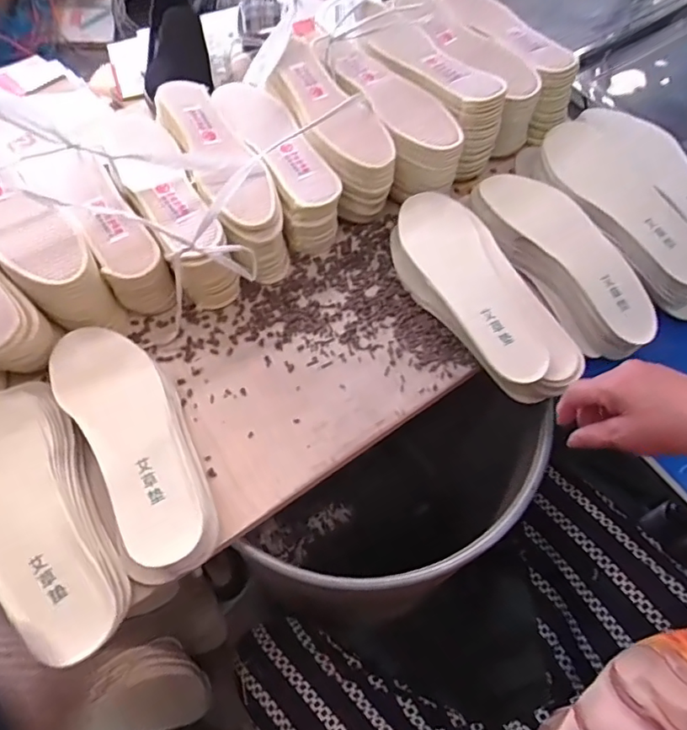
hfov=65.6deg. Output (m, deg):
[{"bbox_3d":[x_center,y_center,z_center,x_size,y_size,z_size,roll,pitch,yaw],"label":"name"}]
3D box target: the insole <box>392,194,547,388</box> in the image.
[{"bbox_3d":[0.128,-0.091,0.557,0.083,0.019,0.246,-18,63,-9],"label":"insole"}]

